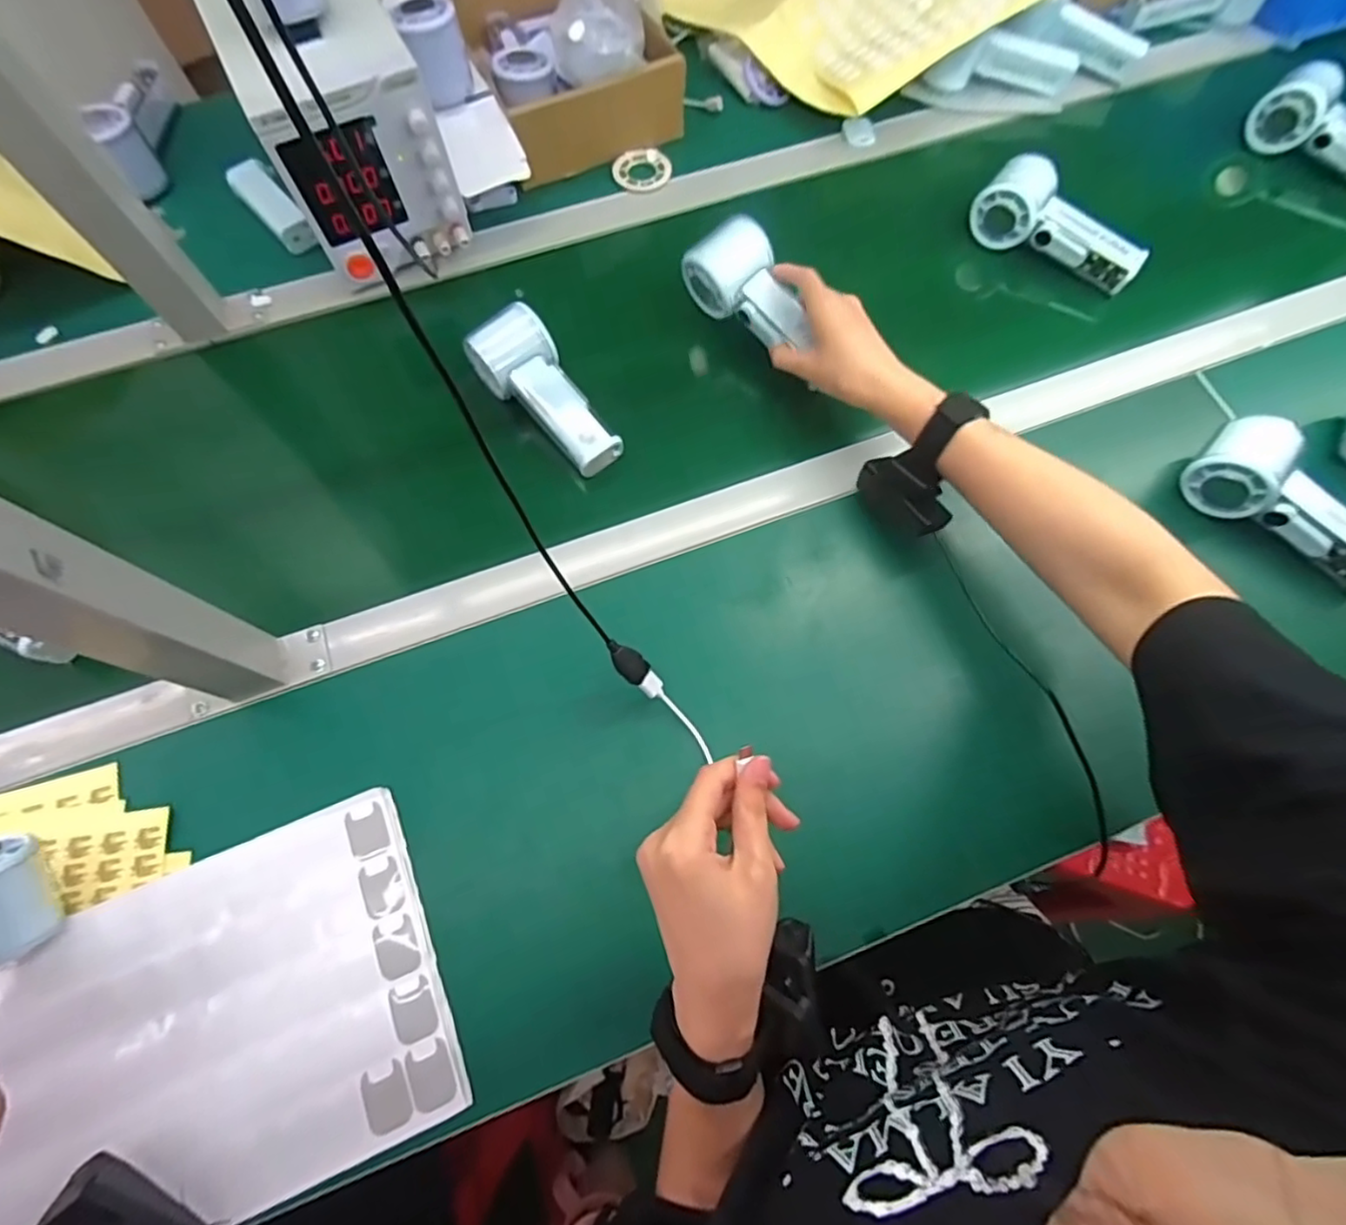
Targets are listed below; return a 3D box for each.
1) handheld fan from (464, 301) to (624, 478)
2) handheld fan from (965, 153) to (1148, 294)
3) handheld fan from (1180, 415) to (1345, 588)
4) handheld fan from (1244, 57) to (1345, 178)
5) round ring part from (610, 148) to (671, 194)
[{"bbox_3d":[-0.103,-0.176,0.502,0.061,0.042,0.142,-36,74,-11],"label":"handheld fan"},{"bbox_3d":[0.352,-0.346,0.564,0.157,0.057,0.051,40,75,13],"label":"handheld fan"},{"bbox_3d":[0.465,-0.076,0.459,0.153,0.052,0.053,42,76,14],"label":"handheld fan"},{"bbox_3d":[0.650,-0.467,0.607,0.036,0.065,0.154,-42,75,-13],"label":"handheld fan"},{"bbox_3d":[-0.030,-0.444,0.625,0.056,0.007,0.065,-40,75,-13],"label":"round ring part"}]

